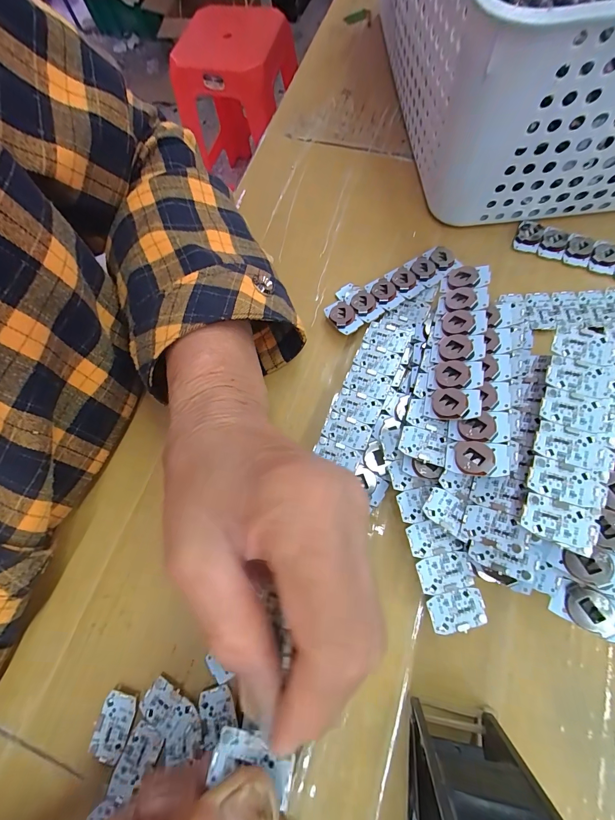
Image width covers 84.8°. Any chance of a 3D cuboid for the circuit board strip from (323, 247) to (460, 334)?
[{"bbox_3d":[0.062,-0.089,0.247,0.104,0.007,0.026,-31,73,-8],"label":"circuit board strip"}]

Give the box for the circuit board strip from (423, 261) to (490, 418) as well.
[{"bbox_3d":[0.091,-0.044,0.204,0.029,0.005,0.105,2,66,33],"label":"circuit board strip"}]

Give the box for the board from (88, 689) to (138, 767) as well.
[{"bbox_3d":[-0.103,0.168,0.180,0.018,0.005,0.030,13,73,7],"label":"board"}]

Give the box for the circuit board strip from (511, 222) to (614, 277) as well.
[{"bbox_3d":[0.211,-0.116,0.251,0.106,0.008,0.027,26,75,10],"label":"circuit board strip"}]

